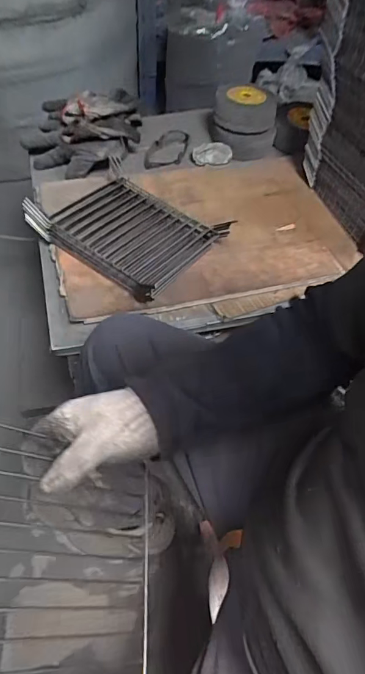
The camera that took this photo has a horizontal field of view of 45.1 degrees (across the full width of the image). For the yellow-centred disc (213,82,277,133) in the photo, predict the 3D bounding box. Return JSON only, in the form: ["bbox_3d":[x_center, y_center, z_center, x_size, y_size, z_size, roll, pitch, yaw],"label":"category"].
[{"bbox_3d":[0.148,-0.544,1.029,0.143,0.047,0.157,6,53,0],"label":"yellow-centred disc"}]

